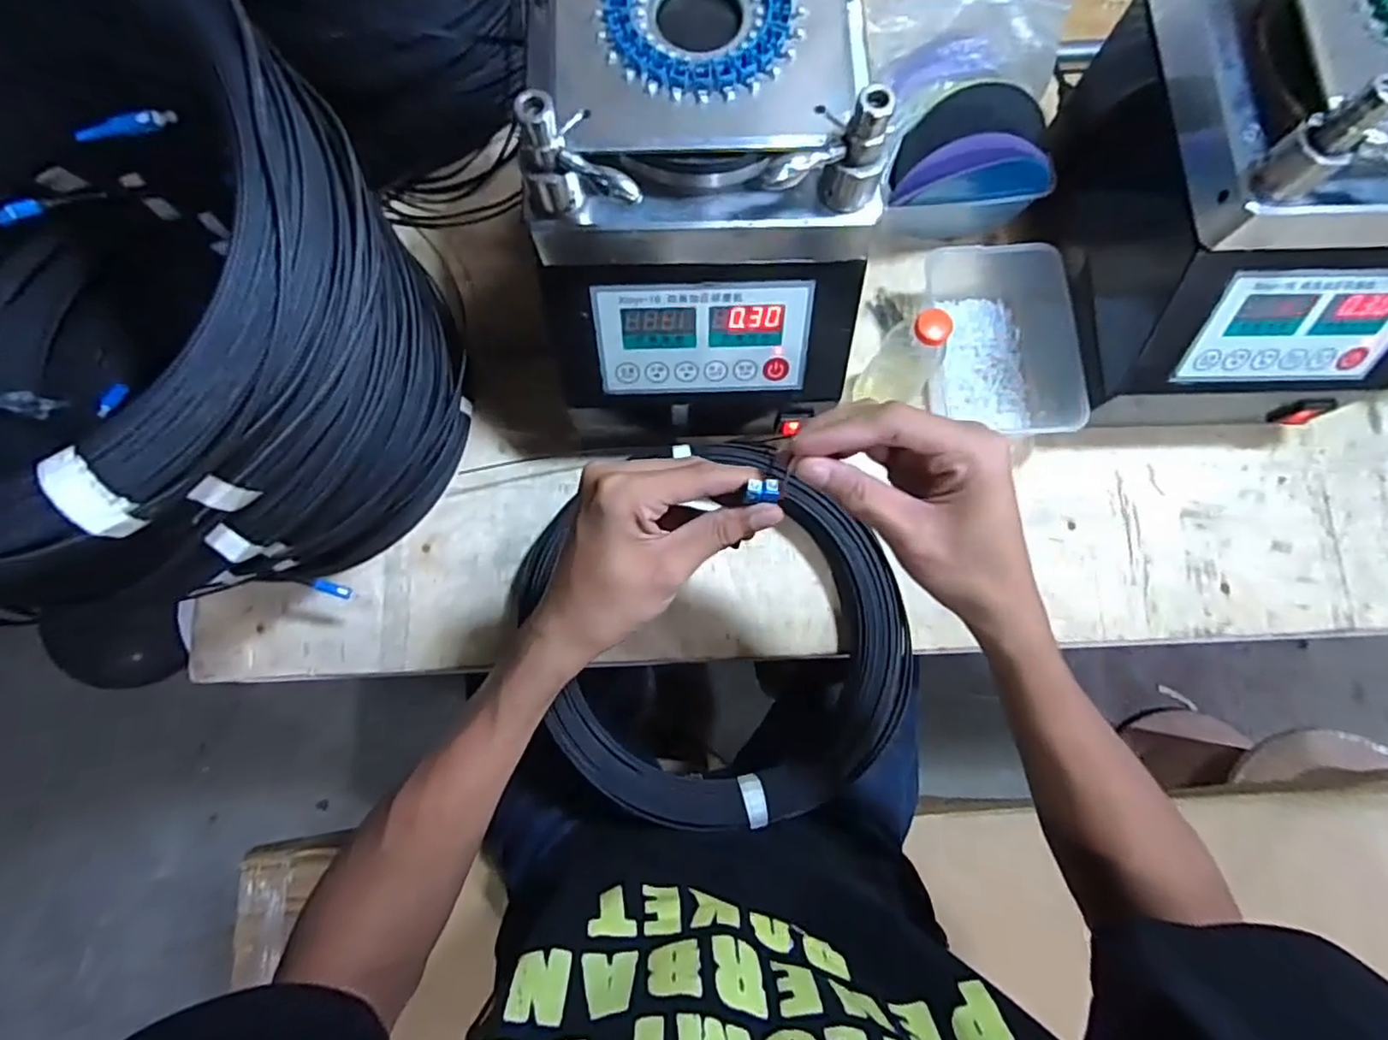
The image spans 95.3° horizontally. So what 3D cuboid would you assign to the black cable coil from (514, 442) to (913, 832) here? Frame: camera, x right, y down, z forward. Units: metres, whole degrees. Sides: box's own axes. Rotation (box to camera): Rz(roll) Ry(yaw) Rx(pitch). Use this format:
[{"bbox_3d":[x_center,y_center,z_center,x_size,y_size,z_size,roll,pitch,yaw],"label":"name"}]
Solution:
[{"bbox_3d":[0.019,0.087,0.542,0.311,0.073,0.324,0,80,1],"label":"black cable coil"}]

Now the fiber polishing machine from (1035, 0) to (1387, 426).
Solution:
[{"bbox_3d":[0.437,-0.245,0.481,0.222,0.268,0.282,1,80,1],"label":"fiber polishing machine"}]

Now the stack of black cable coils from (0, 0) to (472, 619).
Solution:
[{"bbox_3d":[-0.338,-0.108,0.392,0.283,0.325,0.315,1,80,1],"label":"stack of black cable coils"}]

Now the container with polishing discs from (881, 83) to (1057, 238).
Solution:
[{"bbox_3d":[0.239,-0.315,0.565,0.152,0.101,0.087,-9,80,-1],"label":"container with polishing discs"}]

